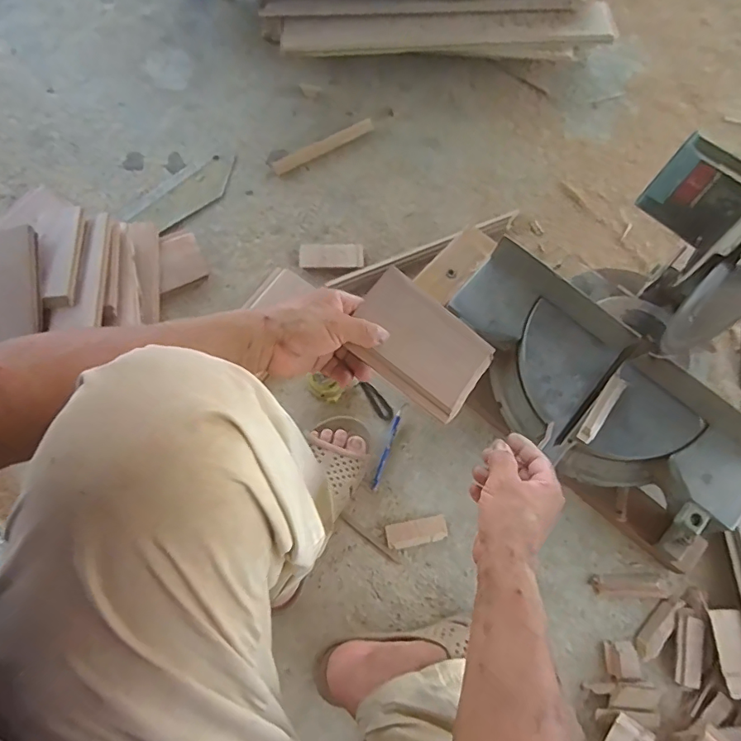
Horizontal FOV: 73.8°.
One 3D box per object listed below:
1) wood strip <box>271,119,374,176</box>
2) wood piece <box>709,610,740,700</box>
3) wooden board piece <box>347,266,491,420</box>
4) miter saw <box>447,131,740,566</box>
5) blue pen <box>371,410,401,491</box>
[{"bbox_3d":[-0.080,-0.390,0.858,0.191,0.008,0.025,-30,77,-9],"label":"wood strip"},{"bbox_3d":[0.471,0.367,0.640,0.039,0.010,0.101,-10,67,14],"label":"wood piece"},{"bbox_3d":[0.052,-0.025,0.514,0.147,0.009,0.096,37,86,-9],"label":"wooden board piece"},{"bbox_3d":[0.358,-0.083,0.499,0.427,0.414,0.363,41,78,10],"label":"miter saw"},{"bbox_3d":[0.024,0.116,0.721,0.009,0.007,0.120,19,75,5],"label":"blue pen"}]

